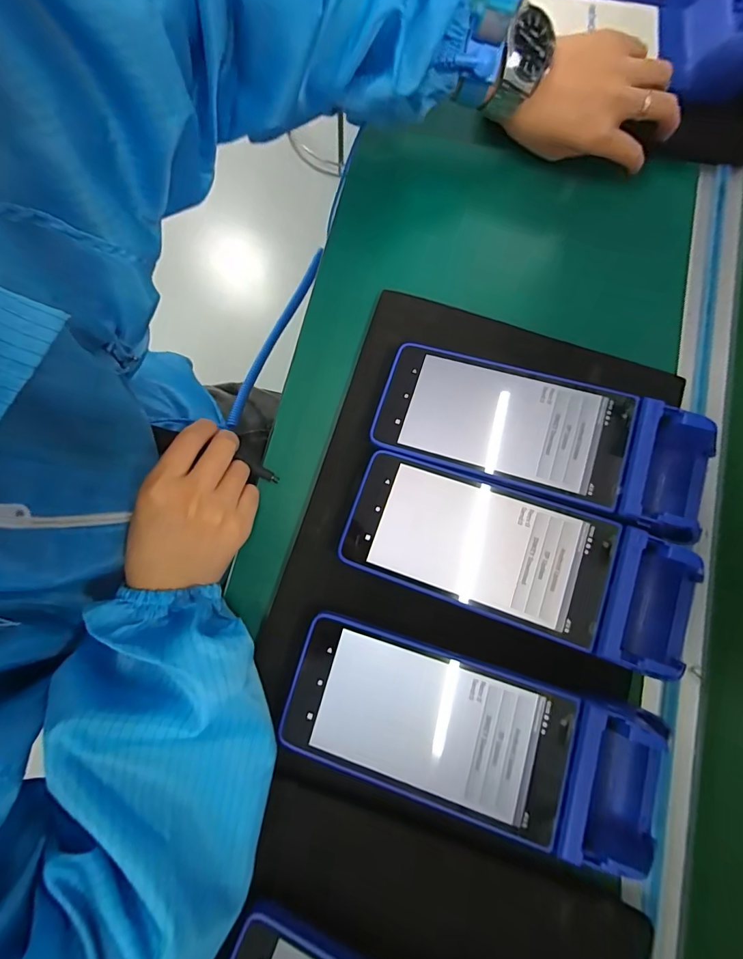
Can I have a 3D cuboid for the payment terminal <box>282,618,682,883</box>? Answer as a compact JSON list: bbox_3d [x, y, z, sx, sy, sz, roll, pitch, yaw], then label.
[{"bbox_3d":[0.063,0.151,0.254,0.228,0.053,0.083,17,79,0],"label":"payment terminal"}]

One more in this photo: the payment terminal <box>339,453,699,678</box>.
[{"bbox_3d":[0.092,0.051,0.273,0.218,0.052,0.081,21,79,1],"label":"payment terminal"}]

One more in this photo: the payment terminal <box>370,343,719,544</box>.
[{"bbox_3d":[0.117,-0.027,0.285,0.227,0.047,0.082,19,79,1],"label":"payment terminal"}]

